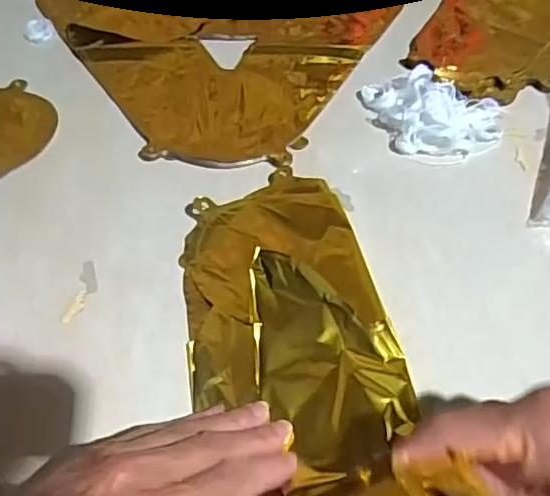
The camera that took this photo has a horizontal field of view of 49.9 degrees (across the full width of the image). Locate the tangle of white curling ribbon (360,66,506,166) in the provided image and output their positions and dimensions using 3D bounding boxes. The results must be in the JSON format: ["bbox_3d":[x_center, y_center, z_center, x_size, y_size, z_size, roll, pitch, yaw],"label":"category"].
[{"bbox_3d":[0.138,-0.117,0.517,0.118,0.024,0.094,11,51,5],"label":"tangle of white curling ribbon"}]

